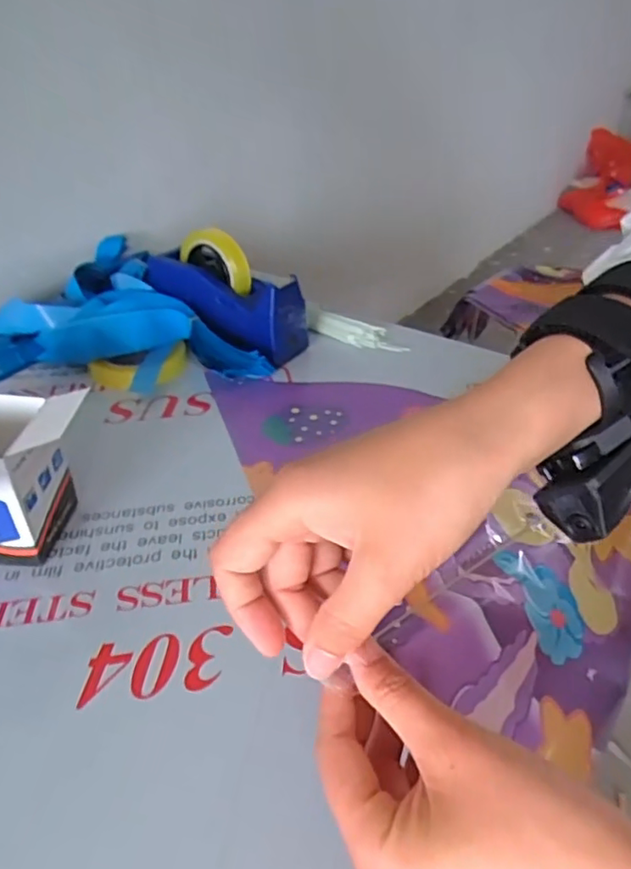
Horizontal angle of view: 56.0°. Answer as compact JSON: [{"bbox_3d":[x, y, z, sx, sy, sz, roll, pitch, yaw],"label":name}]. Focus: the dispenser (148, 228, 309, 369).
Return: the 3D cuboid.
[{"bbox_3d":[-0.107,-0.181,0.726,0.219,0.094,0.080,36,44,14],"label":"dispenser"}]

